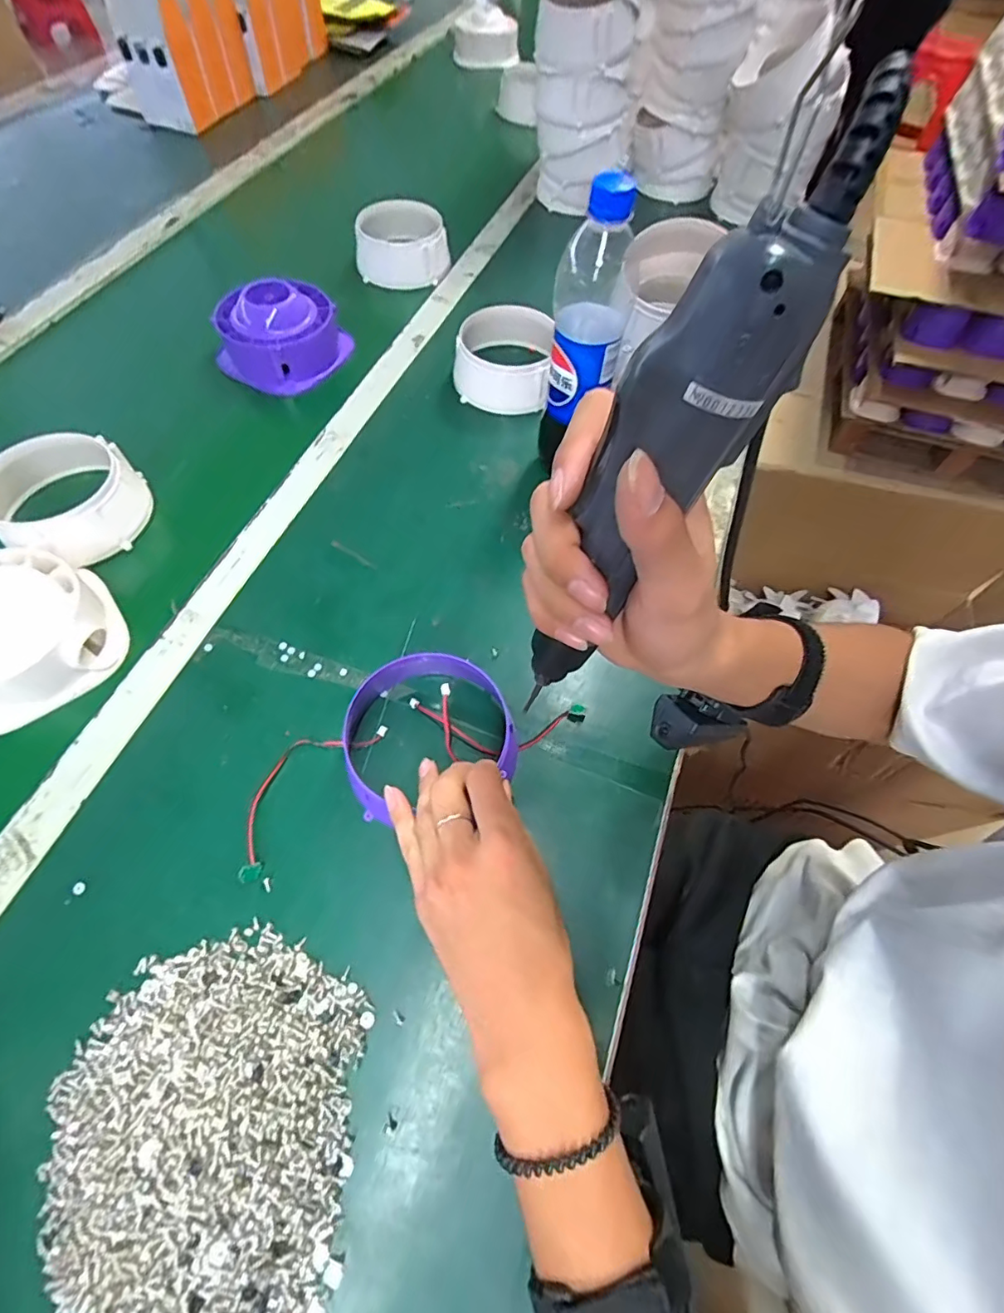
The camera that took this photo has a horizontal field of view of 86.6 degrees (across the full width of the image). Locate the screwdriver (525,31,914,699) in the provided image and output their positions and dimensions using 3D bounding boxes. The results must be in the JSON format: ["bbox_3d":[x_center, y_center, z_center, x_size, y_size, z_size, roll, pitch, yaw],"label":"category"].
[{"bbox_3d":[0.048,-0.057,0.190,0.028,0.211,0.031,-14,60,-28],"label":"screwdriver"}]

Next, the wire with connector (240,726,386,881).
[{"bbox_3d":[-0.150,0.092,0.393,0.050,0.012,0.137,32,65,16],"label":"wire with connector"}]

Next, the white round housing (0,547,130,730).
[{"bbox_3d":[-0.391,-0.022,0.424,0.135,0.043,0.135,-39,69,-20],"label":"white round housing"}]

